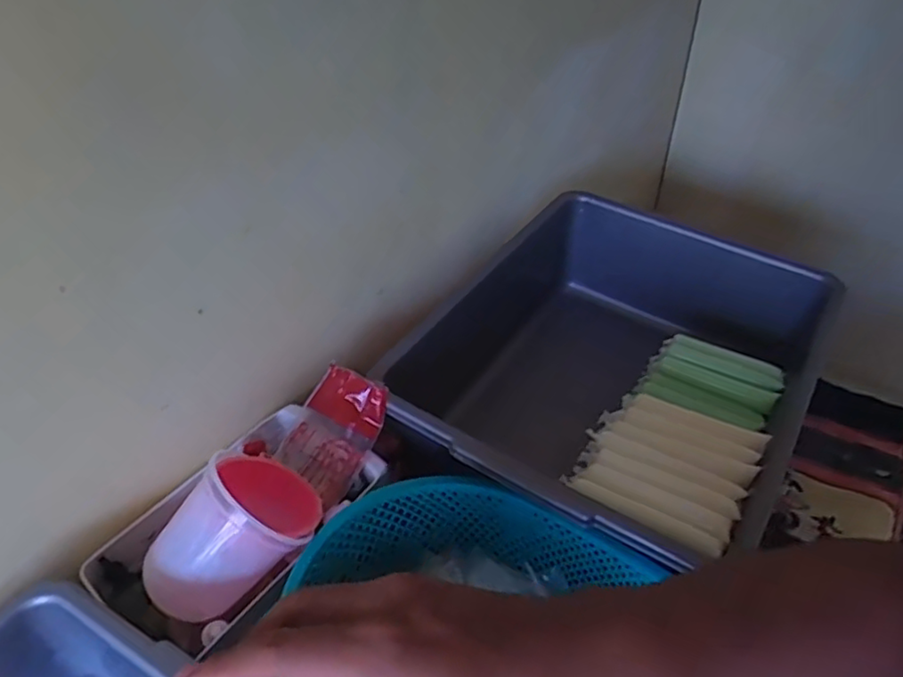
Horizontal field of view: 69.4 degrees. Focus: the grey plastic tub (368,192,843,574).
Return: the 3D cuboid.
[{"bbox_3d":[0.153,0.033,0.617,0.303,0.133,0.395,24,47,26],"label":"grey plastic tub"}]

